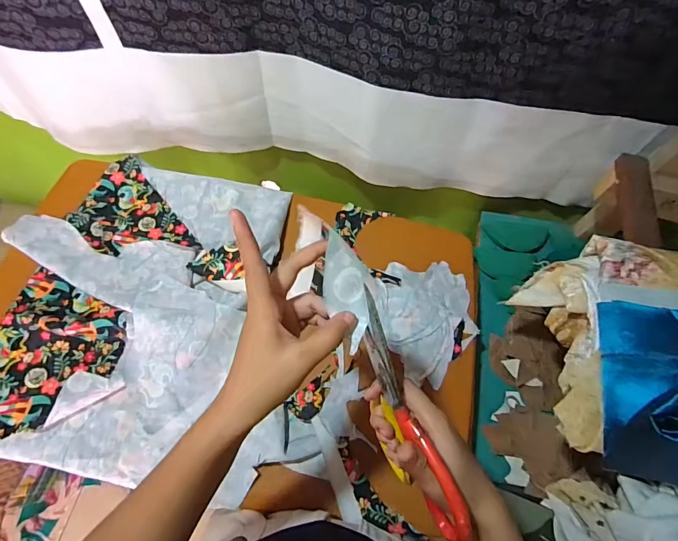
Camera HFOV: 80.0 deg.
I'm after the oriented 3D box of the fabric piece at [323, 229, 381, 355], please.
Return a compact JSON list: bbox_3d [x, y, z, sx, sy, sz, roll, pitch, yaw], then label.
[{"bbox_3d":[0.010,0.015,0.312,0.040,0.011,0.090,-11,89,-21],"label":"fabric piece"}]

